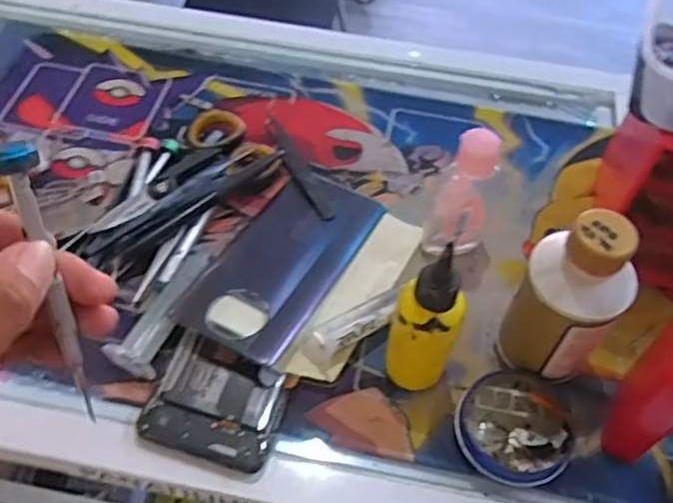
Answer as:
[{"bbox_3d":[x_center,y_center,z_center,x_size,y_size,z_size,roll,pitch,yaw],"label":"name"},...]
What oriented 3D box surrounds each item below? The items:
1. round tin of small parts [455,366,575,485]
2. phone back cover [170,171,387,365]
[{"bbox_3d":[0.098,0.099,0.384,0.060,0.019,0.062,1,55,-2],"label":"round tin of small parts"},{"bbox_3d":[-0.033,0.003,0.443,0.072,0.011,0.158,26,49,14],"label":"phone back cover"}]

